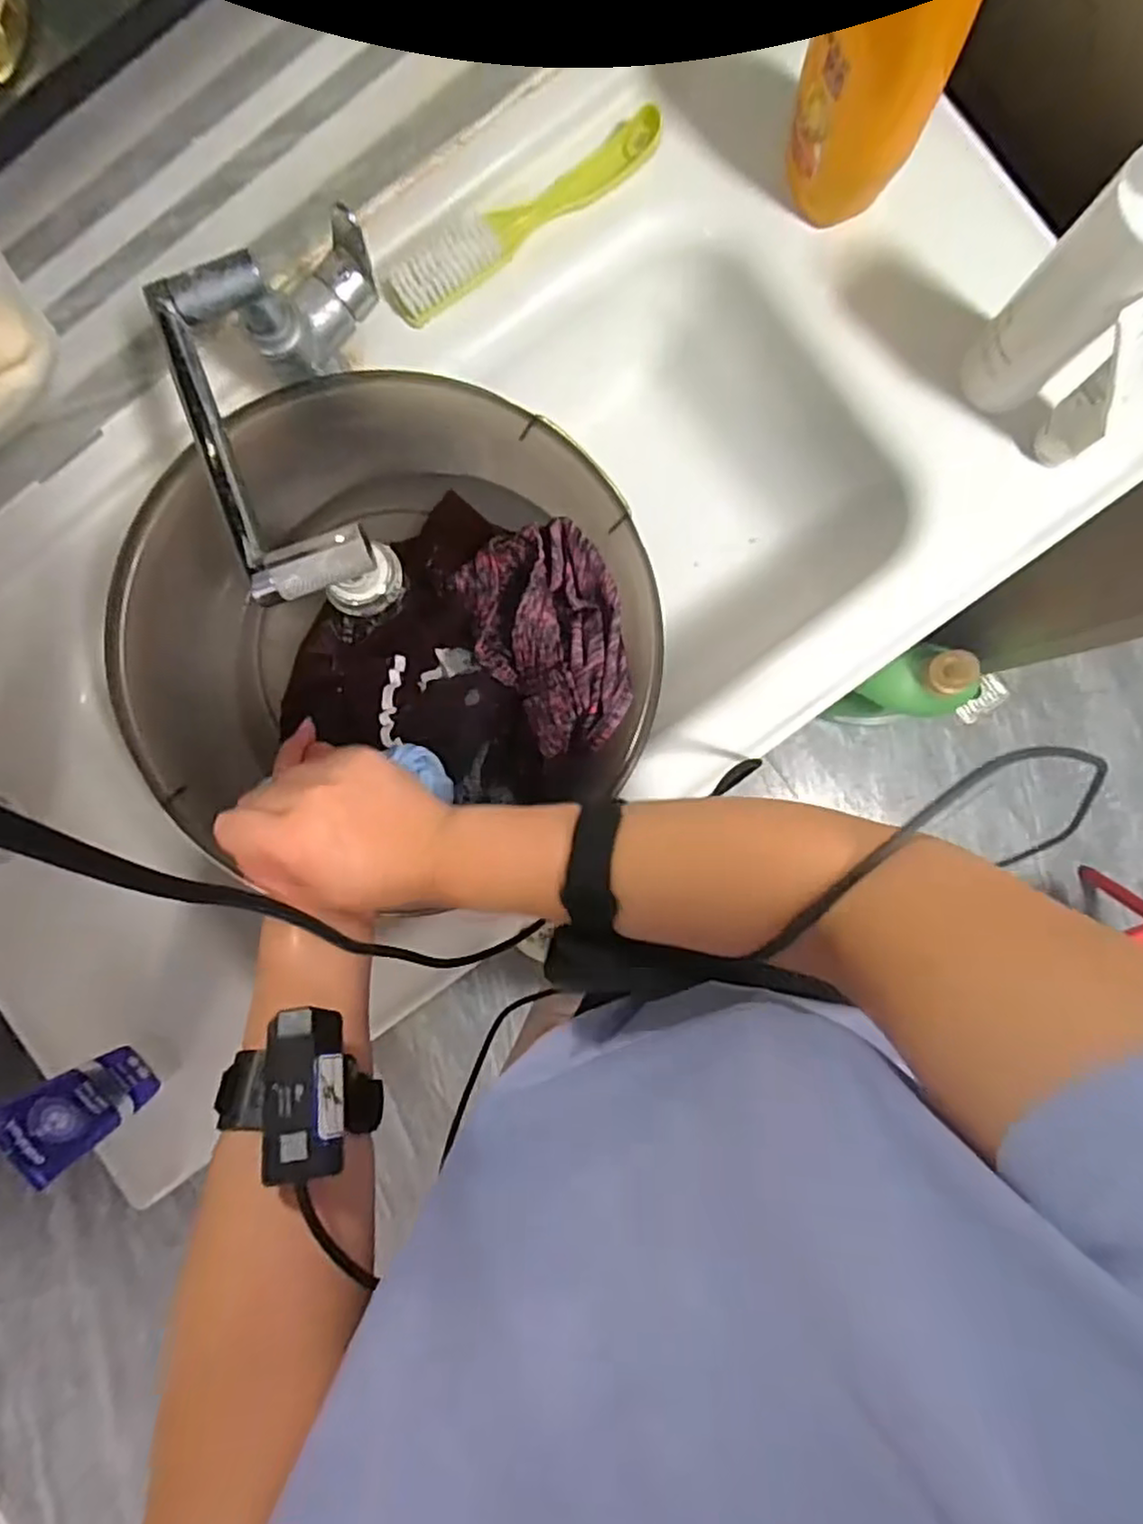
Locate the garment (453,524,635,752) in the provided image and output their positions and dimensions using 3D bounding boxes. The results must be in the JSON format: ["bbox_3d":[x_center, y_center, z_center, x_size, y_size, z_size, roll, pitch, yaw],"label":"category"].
[{"bbox_3d":[-0.016,-0.096,0.551,0.117,0.047,0.176,-19,89,4],"label":"garment"}]

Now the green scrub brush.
[{"bbox_3d":[-0.037,-0.413,0.542,0.233,0.037,0.047,-31,89,3],"label":"green scrub brush"}]

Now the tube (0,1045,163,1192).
[{"bbox_3d":[-0.334,0.234,0.486,0.022,0.109,0.057,-37,88,3],"label":"tube"}]

